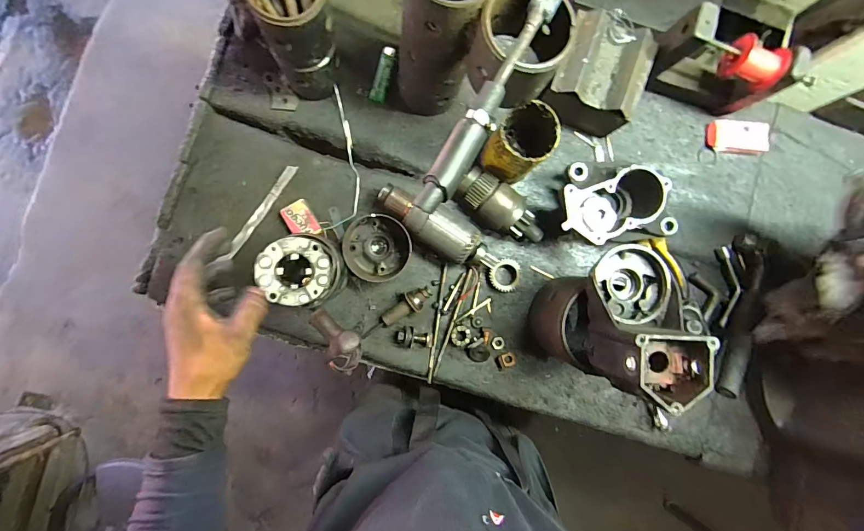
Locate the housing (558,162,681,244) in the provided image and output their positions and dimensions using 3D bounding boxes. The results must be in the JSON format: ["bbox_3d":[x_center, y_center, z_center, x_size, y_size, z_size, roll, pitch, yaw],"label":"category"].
[{"bbox_3d":[0.250,-0.088,0.545,0.171,0.095,0.108,-6,87,-6],"label":"housing"}]

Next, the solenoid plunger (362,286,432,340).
[{"bbox_3d":[-0.050,0.069,0.553,0.114,0.023,0.032,-35,91,7],"label":"solenoid plunger"}]

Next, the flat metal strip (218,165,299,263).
[{"bbox_3d":[-0.244,-0.073,0.545,0.014,0.010,0.163,35,84,-3],"label":"flat metal strip"}]

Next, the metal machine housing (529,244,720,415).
[{"bbox_3d":[0.212,0.058,0.472,0.107,0.220,0.152,13,86,-5],"label":"metal machine housing"}]

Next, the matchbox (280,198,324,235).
[{"bbox_3d":[-0.184,-0.062,0.548,0.038,0.015,0.053,-30,90,-6],"label":"matchbox"}]

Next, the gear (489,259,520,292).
[{"bbox_3d":[0.107,0.015,0.569,0.045,0.026,0.047,0,87,-5],"label":"gear"}]

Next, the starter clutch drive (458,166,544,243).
[{"bbox_3d":[0.097,-0.079,0.551,0.136,0.059,0.055,43,84,-2],"label":"starter clutch drive"}]

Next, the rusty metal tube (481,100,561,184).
[{"bbox_3d":[0.119,-0.158,0.514,0.070,0.095,0.082,41,84,-2],"label":"rusty metal tube"}]

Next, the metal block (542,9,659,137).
[{"bbox_3d":[0.230,-0.265,0.551,0.119,0.098,0.141,22,85,-4],"label":"metal block"}]

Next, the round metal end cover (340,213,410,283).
[{"bbox_3d":[-0.078,-0.024,0.542,0.088,0.047,0.093,0,87,-5],"label":"round metal end cover"}]

